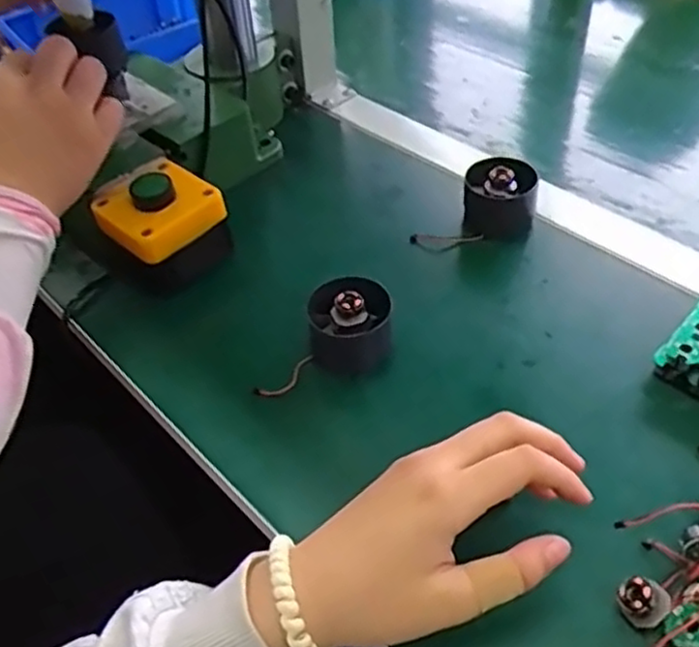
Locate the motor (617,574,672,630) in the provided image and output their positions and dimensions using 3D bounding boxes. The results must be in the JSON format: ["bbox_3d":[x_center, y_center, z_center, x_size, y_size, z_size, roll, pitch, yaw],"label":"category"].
[{"bbox_3d":[0.133,0.126,0.323,0.021,0.015,0.019,-13,44,-8],"label":"motor"}]

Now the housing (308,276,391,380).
[{"bbox_3d":[0.001,0.002,0.442,0.048,0.047,0.043,-6,43,-1],"label":"housing"}]

